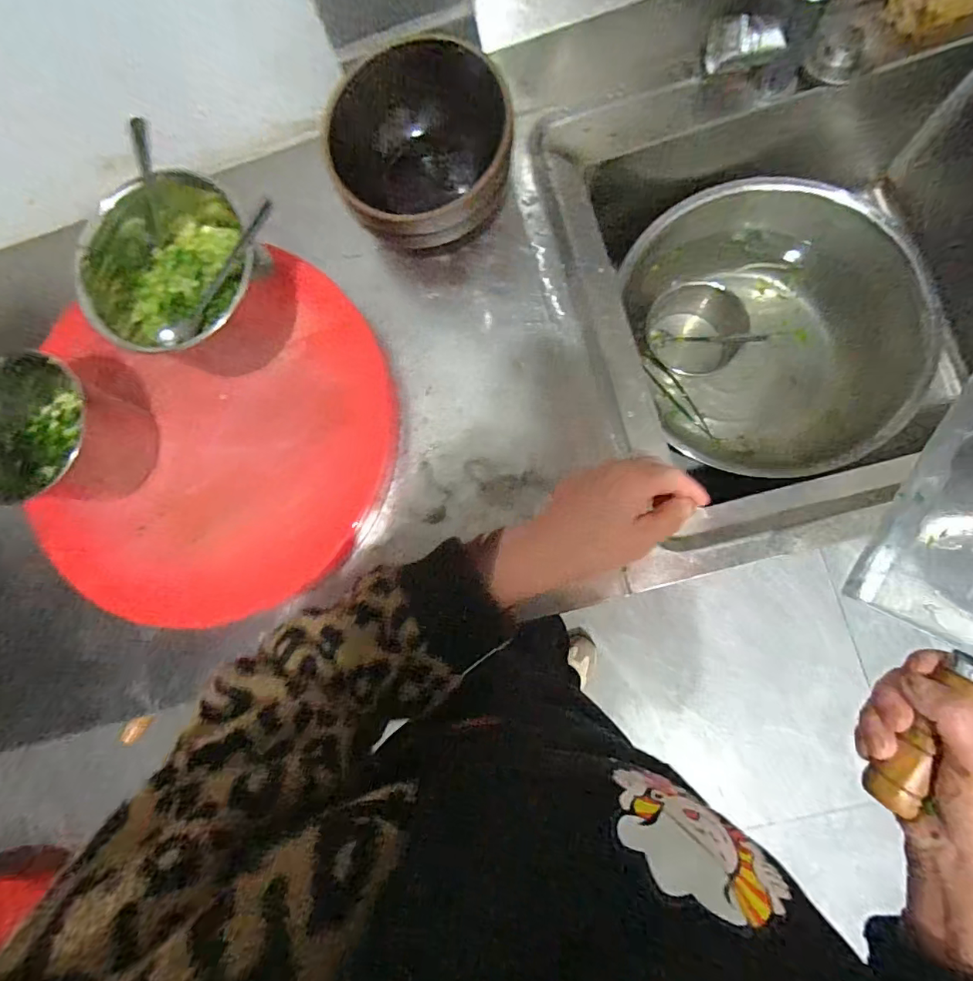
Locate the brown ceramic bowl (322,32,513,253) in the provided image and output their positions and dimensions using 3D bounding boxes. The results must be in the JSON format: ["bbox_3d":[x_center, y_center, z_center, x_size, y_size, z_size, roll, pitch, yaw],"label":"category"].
[{"bbox_3d":[-0.061,-0.327,0.488,0.166,0.103,0.154,-1,83,5],"label":"brown ceramic bowl"}]

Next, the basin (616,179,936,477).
[{"bbox_3d":[0.387,-0.213,0.667,0.329,0.125,0.370,-20,82,2],"label":"basin"}]

